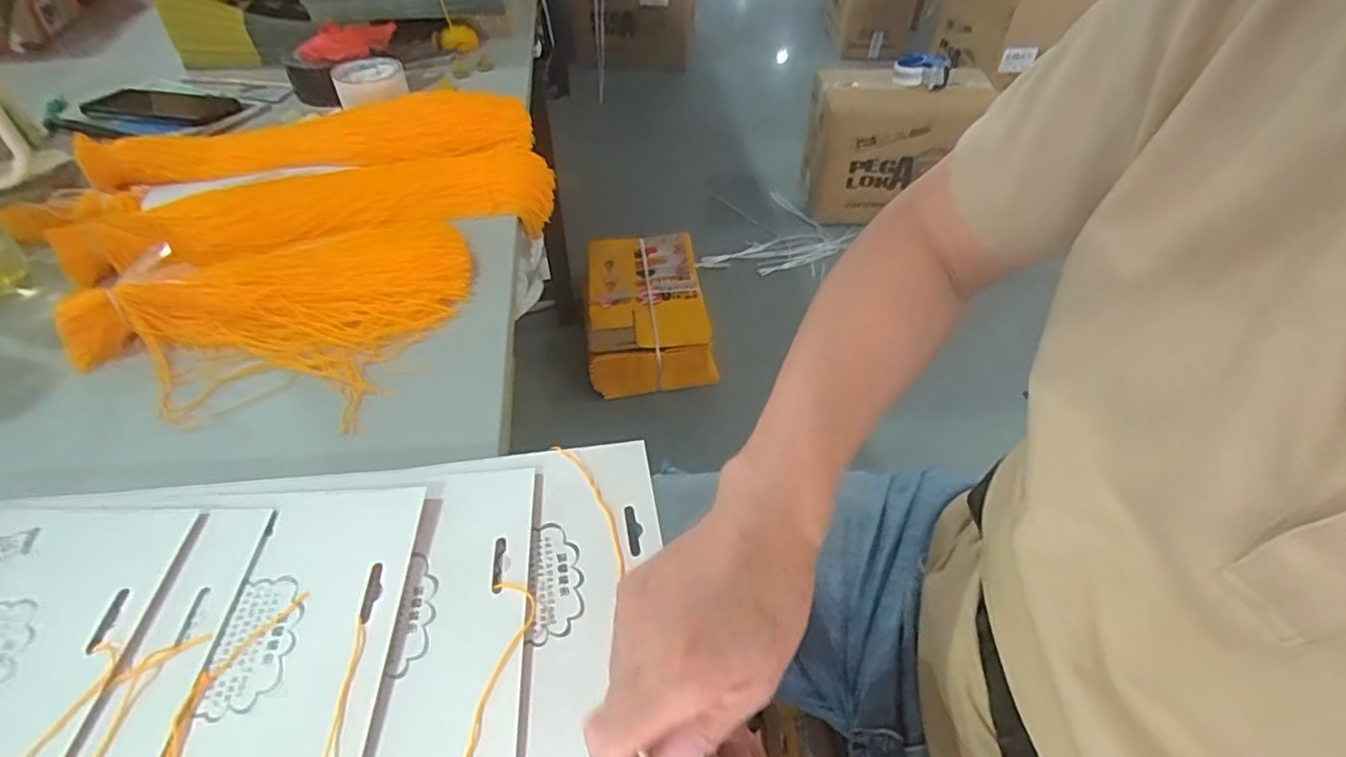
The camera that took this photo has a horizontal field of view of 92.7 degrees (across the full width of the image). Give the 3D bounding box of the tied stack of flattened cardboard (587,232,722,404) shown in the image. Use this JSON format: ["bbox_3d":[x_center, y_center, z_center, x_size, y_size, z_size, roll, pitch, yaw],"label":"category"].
[{"bbox_3d":[-0.064,-0.168,1.520,0.276,0.119,0.409,-5,45,-5],"label":"tied stack of flattened cardboard"}]

